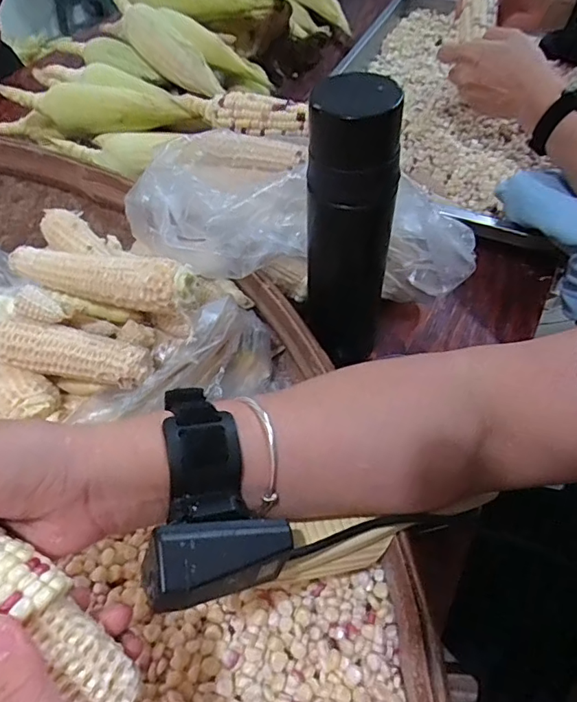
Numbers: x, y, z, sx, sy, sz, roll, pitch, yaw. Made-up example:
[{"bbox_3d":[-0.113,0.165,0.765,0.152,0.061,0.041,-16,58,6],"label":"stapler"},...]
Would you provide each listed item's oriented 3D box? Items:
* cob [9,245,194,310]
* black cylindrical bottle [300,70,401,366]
[{"bbox_3d":[-0.143,-0.059,0.376,0.158,0.039,0.032,17,55,15],"label":"cob"},{"bbox_3d":[0.047,-0.085,0.405,0.061,0.239,0.056,-1,52,2],"label":"black cylindrical bottle"}]

